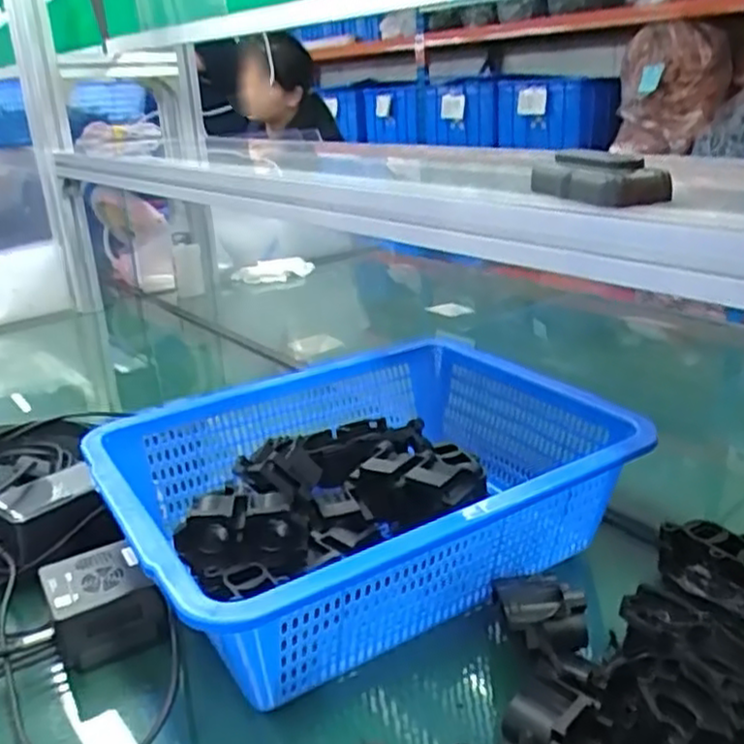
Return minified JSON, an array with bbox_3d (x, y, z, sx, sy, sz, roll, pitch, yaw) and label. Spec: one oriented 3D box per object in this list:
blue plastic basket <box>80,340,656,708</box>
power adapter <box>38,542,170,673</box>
[{"bbox_3d":[0.000,0.097,0.604,0.391,0.109,0.299,-15,24,-29],"label":"blue plastic basket"},{"bbox_3d":[-0.203,0.175,0.544,0.076,0.051,0.078,-14,24,-28],"label":"power adapter"}]

